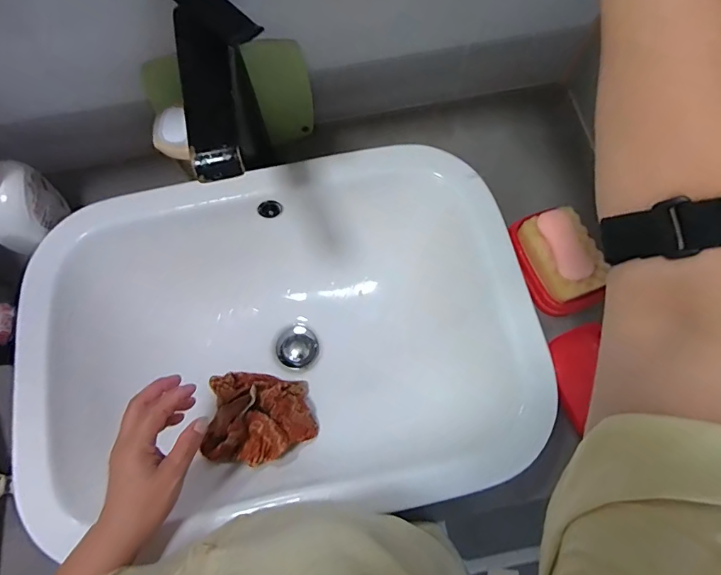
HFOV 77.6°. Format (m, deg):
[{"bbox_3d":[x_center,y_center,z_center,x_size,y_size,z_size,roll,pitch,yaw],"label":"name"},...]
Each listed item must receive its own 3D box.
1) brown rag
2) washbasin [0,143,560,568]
[{"bbox_3d":[-0.121,0.161,0.558,0.135,0.068,0.121,-2,53,12],"label":"brown rag"},{"bbox_3d":[-0.090,0.066,0.559,0.540,0.151,0.408,-13,71,-4],"label":"washbasin"}]

